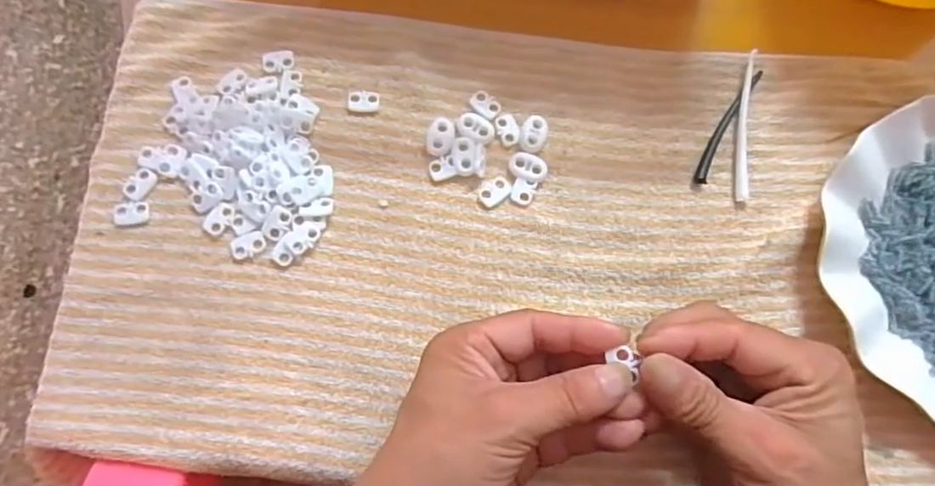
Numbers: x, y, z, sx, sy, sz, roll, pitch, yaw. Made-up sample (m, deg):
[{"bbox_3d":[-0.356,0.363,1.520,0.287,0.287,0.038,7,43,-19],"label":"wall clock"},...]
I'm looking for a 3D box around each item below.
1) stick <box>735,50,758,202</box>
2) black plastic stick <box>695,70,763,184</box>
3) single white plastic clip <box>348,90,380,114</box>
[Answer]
[{"bbox_3d":[0.165,-0.070,0.349,0.008,0.007,0.093,9,77,-1],"label":"stick"},{"bbox_3d":[0.155,-0.070,0.351,0.009,0.007,0.082,31,77,4],"label":"black plastic stick"},{"bbox_3d":[-0.060,-0.083,0.344,0.018,0.004,0.014,0,77,-3],"label":"single white plastic clip"}]

